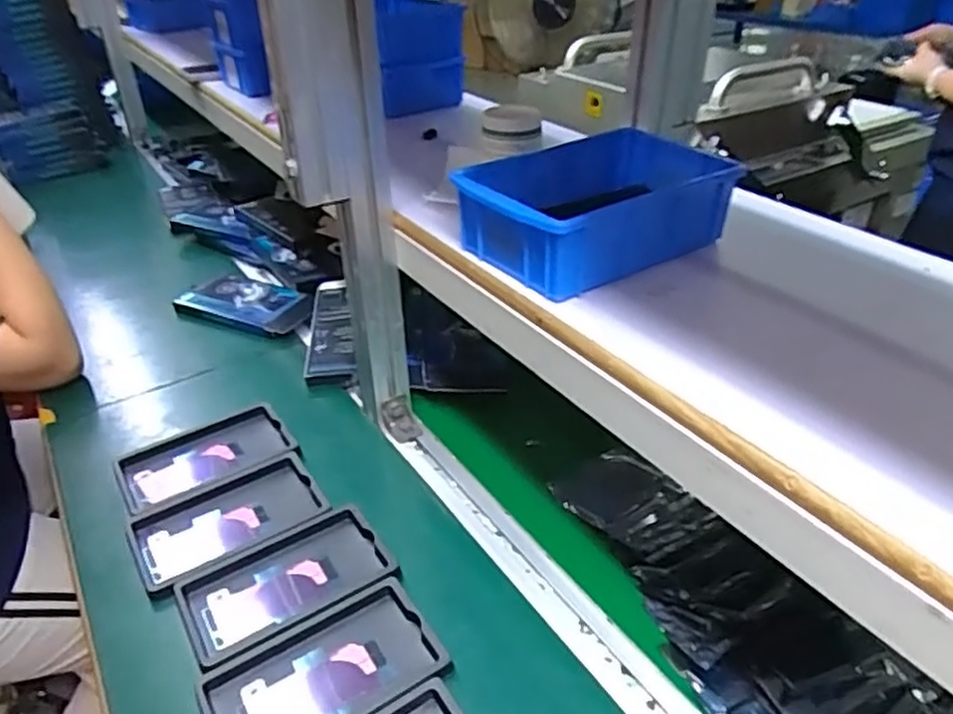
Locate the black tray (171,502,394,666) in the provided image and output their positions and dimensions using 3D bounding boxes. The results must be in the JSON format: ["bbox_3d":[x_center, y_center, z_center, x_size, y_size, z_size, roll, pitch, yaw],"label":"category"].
[{"bbox_3d":[-0.154,0.186,0.577,0.157,0.023,0.092,-20,38,-26],"label":"black tray"}]

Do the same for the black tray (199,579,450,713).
[{"bbox_3d":[-0.109,0.231,0.506,0.157,0.019,0.095,-20,37,-26],"label":"black tray"}]

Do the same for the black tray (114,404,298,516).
[{"bbox_3d":[-0.270,0.102,0.707,0.156,0.029,0.096,-20,37,-26],"label":"black tray"}]

